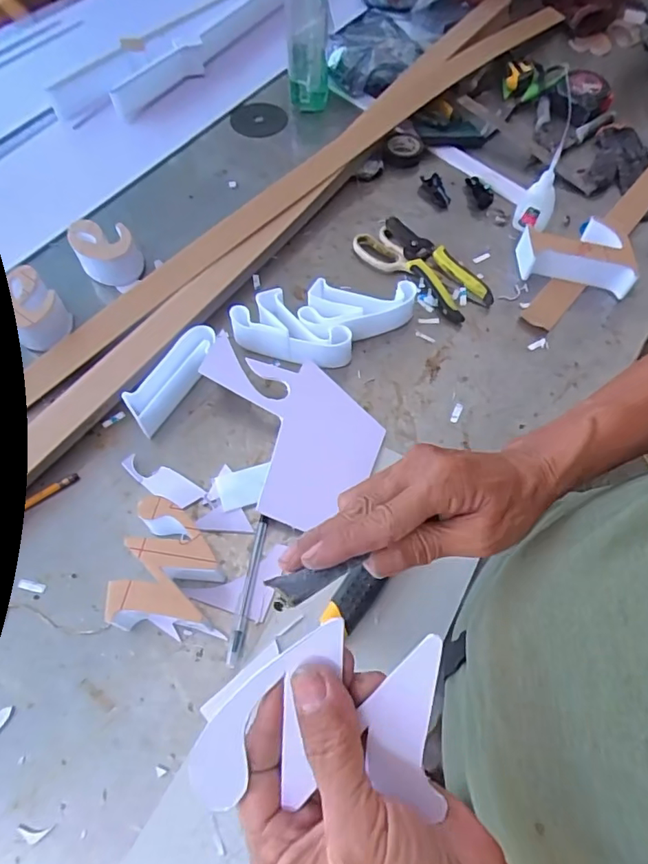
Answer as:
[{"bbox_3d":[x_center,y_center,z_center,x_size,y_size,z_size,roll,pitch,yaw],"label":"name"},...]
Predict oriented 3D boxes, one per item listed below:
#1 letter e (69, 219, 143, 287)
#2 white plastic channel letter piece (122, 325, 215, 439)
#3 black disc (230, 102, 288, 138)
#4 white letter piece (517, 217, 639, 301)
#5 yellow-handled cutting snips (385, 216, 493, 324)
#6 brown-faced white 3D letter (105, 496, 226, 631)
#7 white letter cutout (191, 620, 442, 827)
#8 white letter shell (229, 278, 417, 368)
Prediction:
[{"bbox_3d":[-0.268,-0.224,0.649,0.073,0.045,0.082,-24,64,-13],"label":"letter e"},{"bbox_3d":[-0.159,-0.058,0.560,0.034,0.041,0.124,32,66,16],"label":"white plastic channel letter piece"},{"bbox_3d":[-0.104,-0.499,0.833,0.089,0.006,0.075,-18,70,-11],"label":"black disc"},{"bbox_3d":[0.317,-0.226,0.658,0.138,0.046,0.083,14,62,7],"label":"white letter piece"},{"bbox_3d":[0.137,-0.212,0.662,0.063,0.023,0.170,-27,65,-15],"label":"yellow-handled cutting snips"},{"bbox_3d":[-0.134,0.118,0.461,0.080,0.044,0.103,4,61,2],"label":"brown-faced white 3D letter"},{"bbox_3d":[-0.003,0.124,0.229,0.105,0.008,0.076,2,86,2],"label":"white letter cutout"},{"bbox_3d":[0.000,-0.125,0.600,0.201,0.041,0.097,3,61,1],"label":"white letter shell"}]

